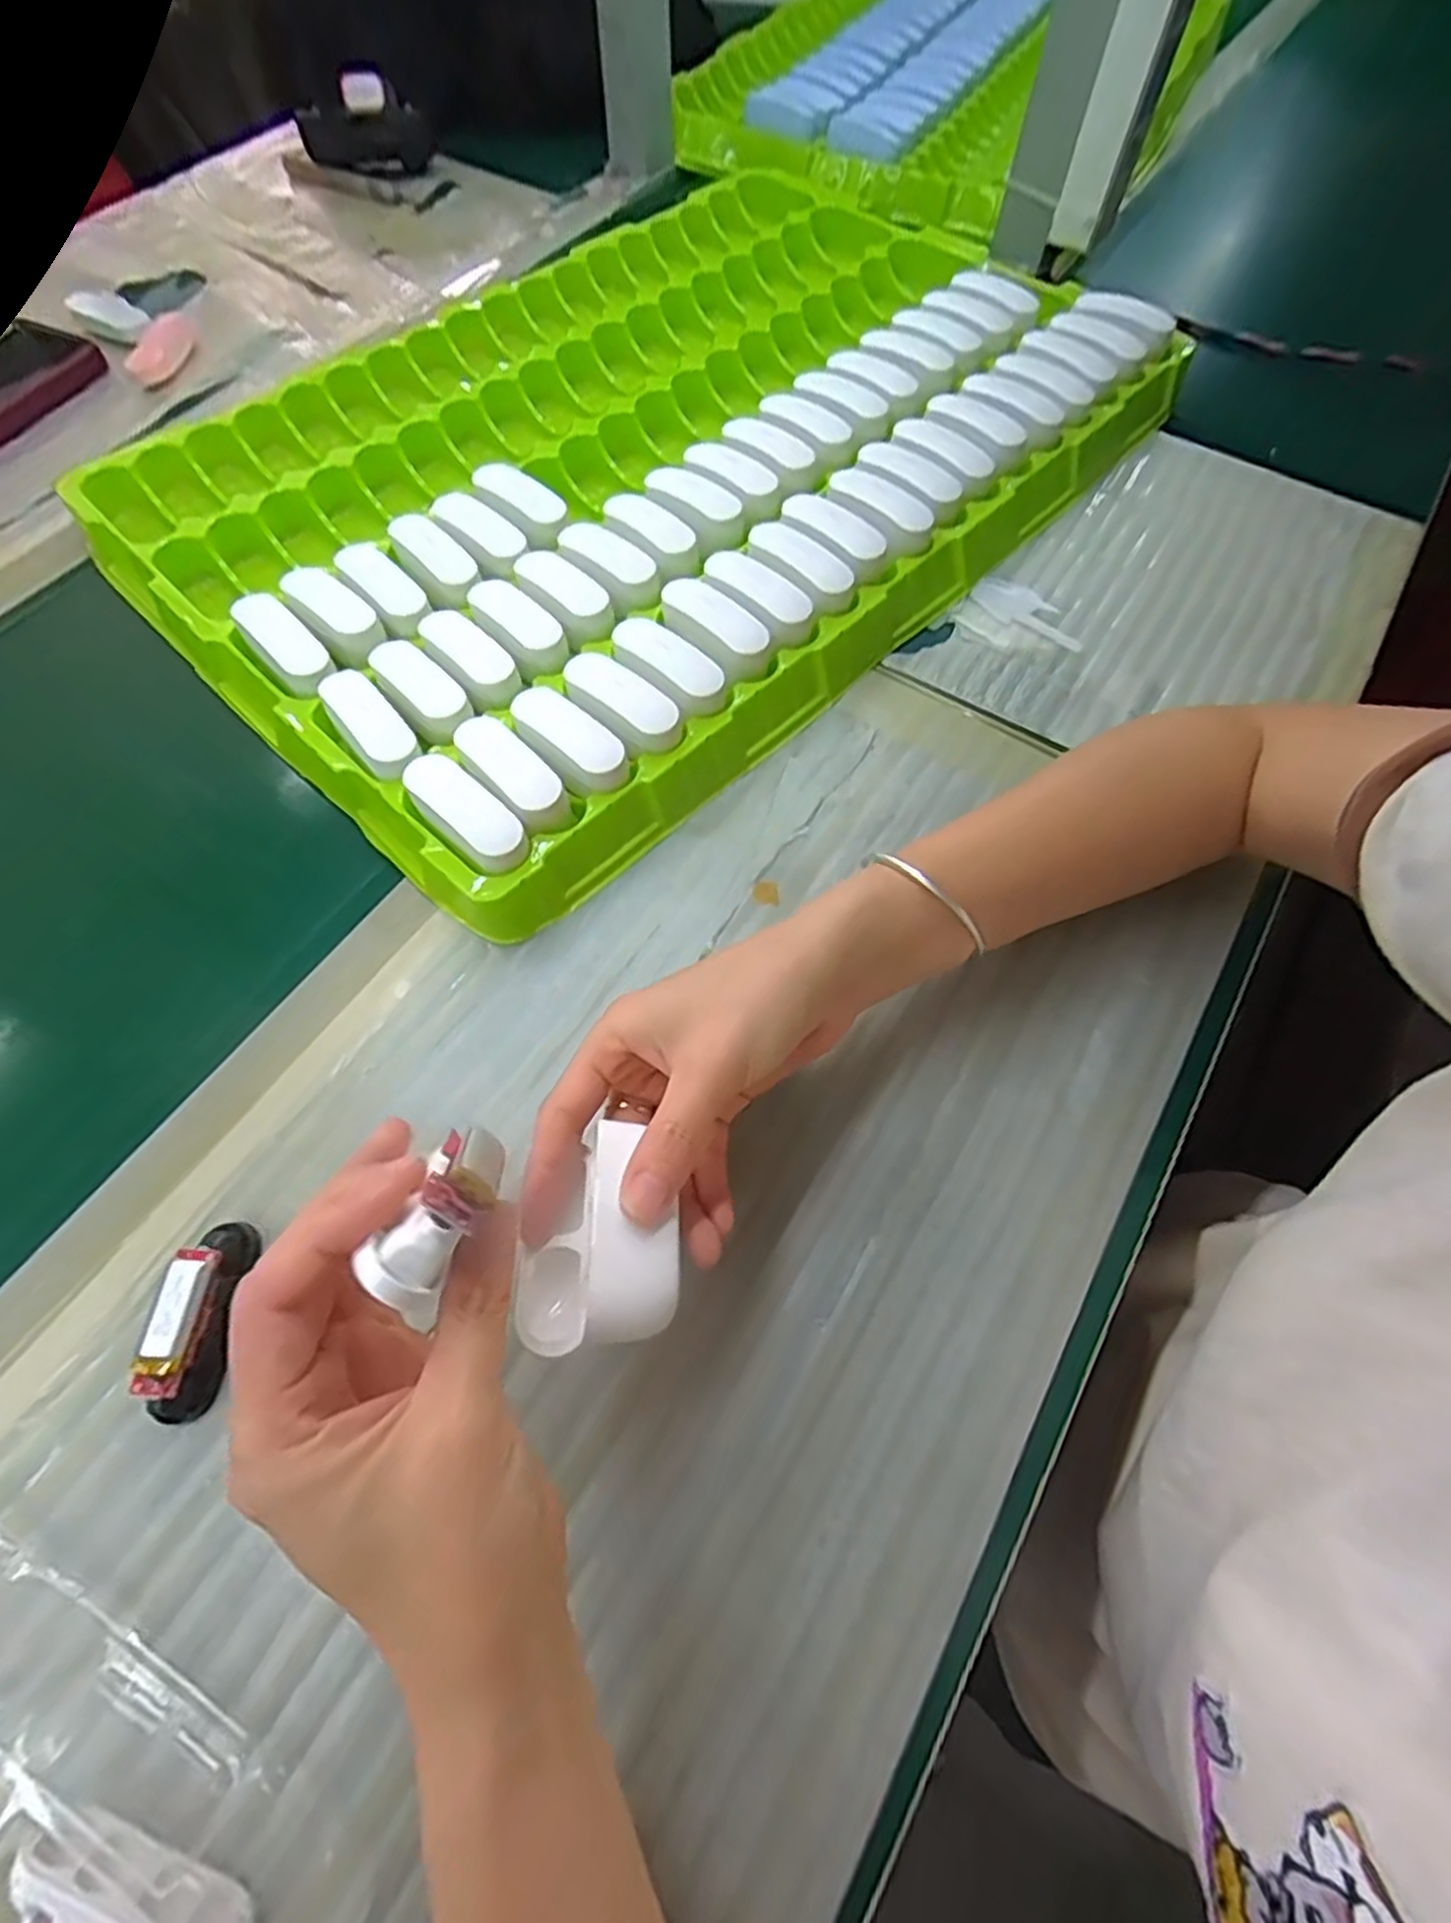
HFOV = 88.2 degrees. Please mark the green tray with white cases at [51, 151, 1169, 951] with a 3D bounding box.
[{"bbox_3d":[-0.044,-0.322,0.448,0.417,0.041,0.574,41,70,15],"label":"green tray with white cases"}]

